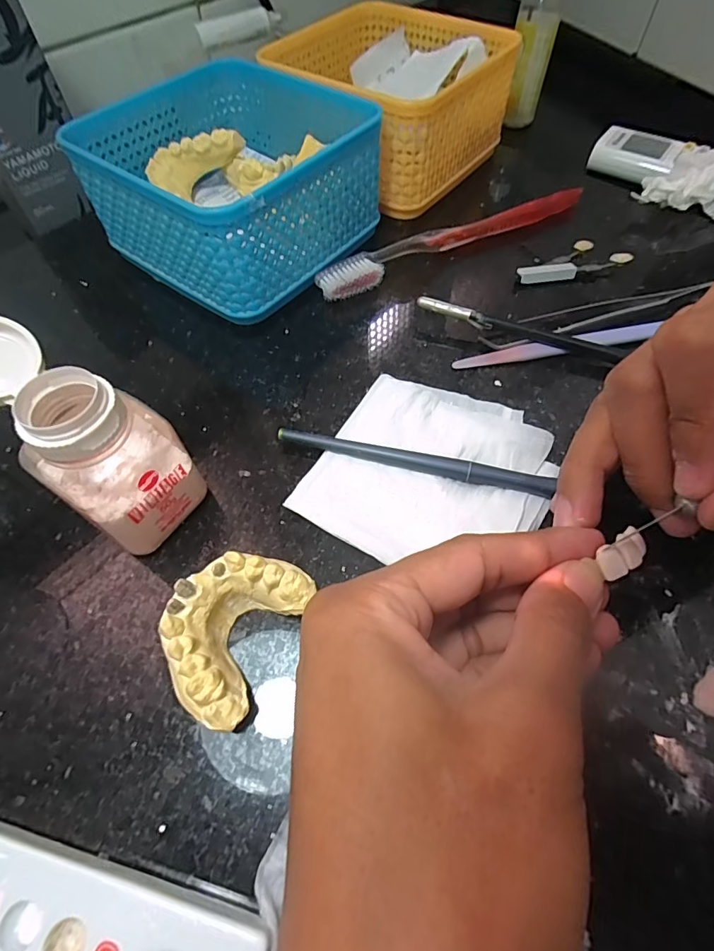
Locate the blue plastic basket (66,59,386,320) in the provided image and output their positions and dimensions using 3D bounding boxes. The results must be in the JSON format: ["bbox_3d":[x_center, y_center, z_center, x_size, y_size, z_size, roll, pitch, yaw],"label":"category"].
[{"bbox_3d":[-0.069,-0.168,0.265,0.129,0.068,0.128,33,65,18],"label":"blue plastic basket"}]

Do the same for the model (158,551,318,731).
[{"bbox_3d":[-0.043,0.051,0.156,0.036,0.026,0.054,24,61,15],"label":"model"}]

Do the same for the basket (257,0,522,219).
[{"bbox_3d":[0.020,-0.250,0.310,0.128,0.070,0.128,33,65,19],"label":"basket"}]

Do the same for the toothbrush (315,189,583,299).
[{"bbox_3d":[0.058,-0.145,0.278,0.180,0.015,0.021,-26,62,-14],"label":"toothbrush"}]

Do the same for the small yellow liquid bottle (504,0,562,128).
[{"bbox_3d":[0.141,-0.344,0.361,0.031,0.104,0.034,12,60,8],"label":"small yellow liquid bottle"}]

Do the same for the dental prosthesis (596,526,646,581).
[{"bbox_3d":[0.082,0.023,0.138,0.018,0.005,0.010,-29,62,-17],"label":"dental prosthesis"}]

